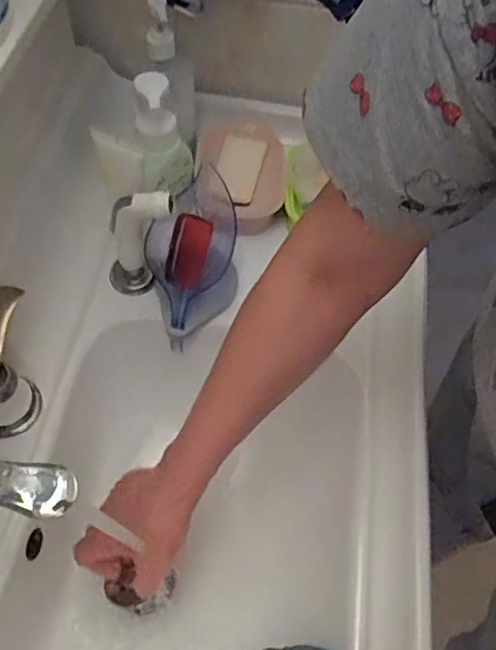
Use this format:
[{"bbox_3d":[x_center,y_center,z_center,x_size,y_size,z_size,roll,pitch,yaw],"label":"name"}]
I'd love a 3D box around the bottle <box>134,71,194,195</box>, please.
[{"bbox_3d":[-0.089,-0.202,0.649,0.058,0.119,0.048,-4,57,-6],"label":"bottle"}]

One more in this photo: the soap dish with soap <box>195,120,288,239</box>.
[{"bbox_3d":[-0.008,-0.182,0.738,0.108,0.030,0.164,2,57,-2],"label":"soap dish with soap"}]

